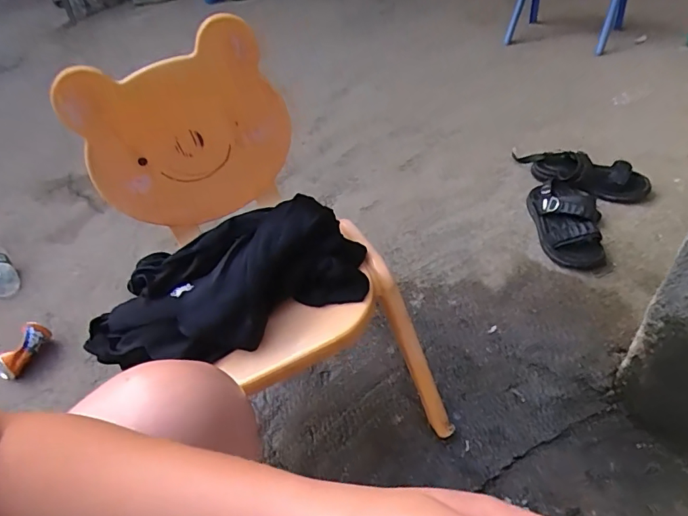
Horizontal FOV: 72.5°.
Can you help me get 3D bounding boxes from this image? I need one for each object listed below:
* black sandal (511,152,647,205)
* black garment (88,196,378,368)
[{"bbox_3d":[0.491,-0.183,0.995,0.280,0.054,0.093,22,47,29],"label":"black sandal"},{"bbox_3d":[-0.145,0.029,0.581,0.349,0.103,0.152,-20,42,-17],"label":"black garment"}]

